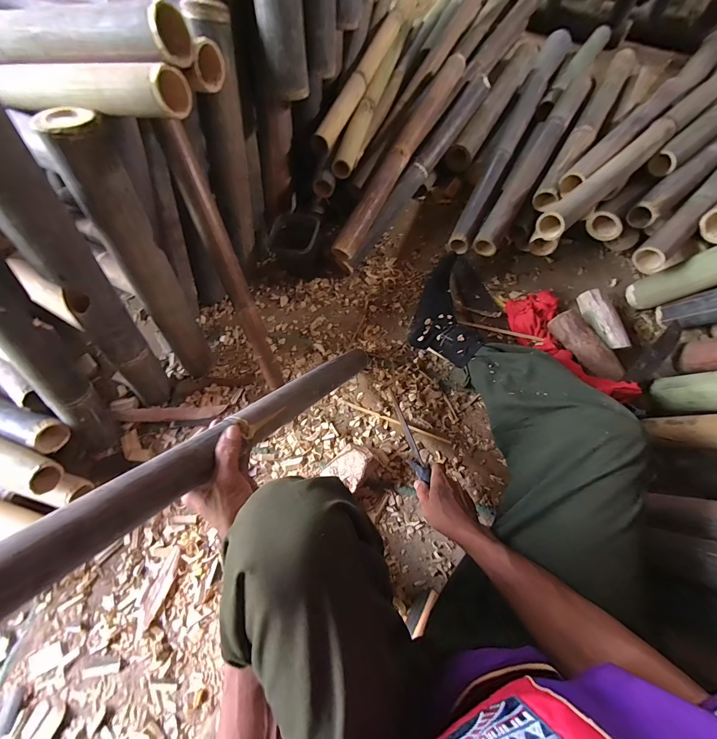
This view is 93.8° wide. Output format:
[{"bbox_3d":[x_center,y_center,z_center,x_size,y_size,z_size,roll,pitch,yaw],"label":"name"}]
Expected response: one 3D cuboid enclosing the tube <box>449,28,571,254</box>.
[{"bbox_3d":[0.456,-0.694,0.955,0.073,0.082,0.930,24,69,13],"label":"tube"}]

